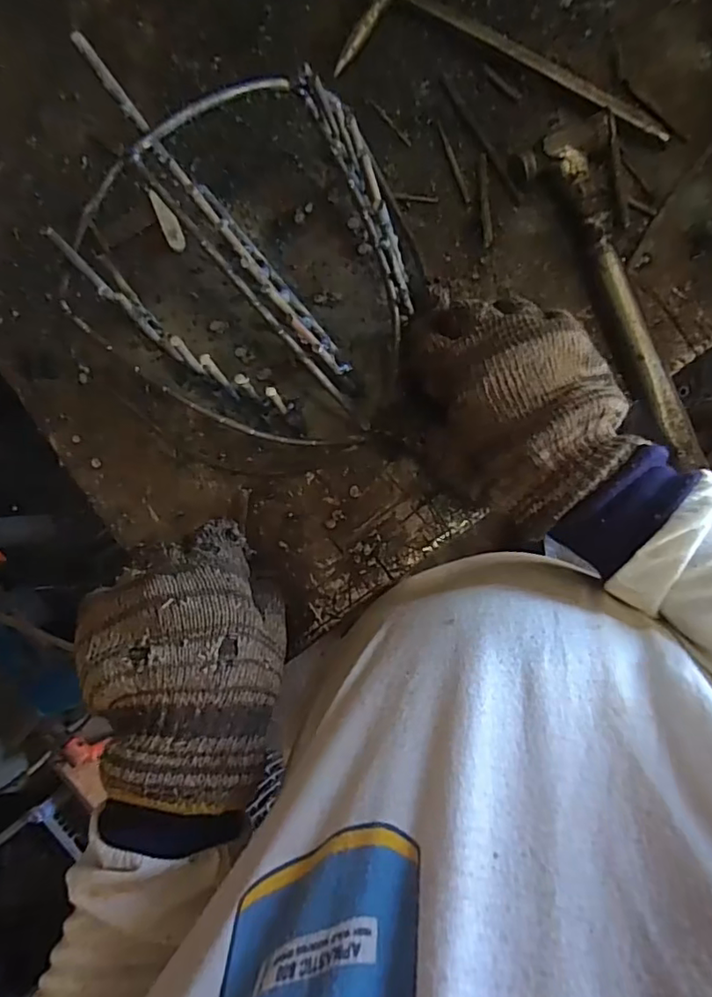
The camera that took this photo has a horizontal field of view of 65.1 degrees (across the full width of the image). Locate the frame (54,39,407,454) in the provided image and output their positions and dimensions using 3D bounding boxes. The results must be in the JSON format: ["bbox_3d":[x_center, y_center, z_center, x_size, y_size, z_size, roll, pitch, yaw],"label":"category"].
[{"bbox_3d":[-0.083,-0.126,0.324,0.209,0.156,0.201,0,89,8],"label":"frame"}]

